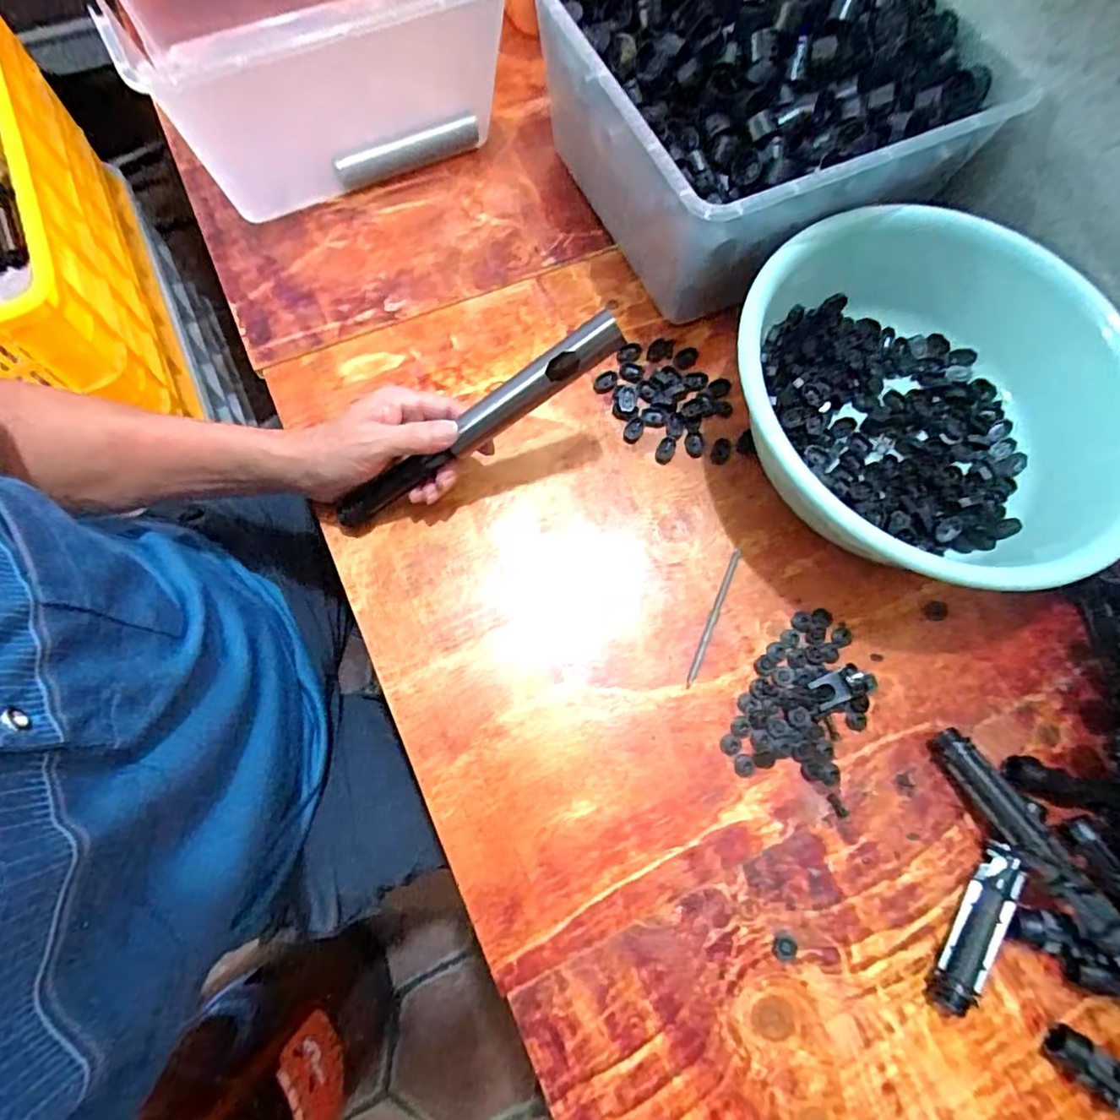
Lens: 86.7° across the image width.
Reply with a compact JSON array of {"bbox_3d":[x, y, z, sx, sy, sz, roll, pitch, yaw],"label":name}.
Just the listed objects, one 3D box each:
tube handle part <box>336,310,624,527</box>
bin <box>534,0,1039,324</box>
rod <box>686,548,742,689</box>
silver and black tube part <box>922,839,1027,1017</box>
[{"bbox_3d":[-0.065,-0.090,0.416,0.243,0.022,0.019,-30,74,19],"label":"tube handle part"},{"bbox_3d":[0.154,-0.377,0.500,0.272,0.170,0.296,-28,75,-9],"label":"bin"},{"bbox_3d":[0.118,0.042,0.452,0.006,0.004,0.116,23,74,6],"label":"rod"},{"bbox_3d":[0.275,0.242,0.387,0.024,0.020,0.110,34,75,9],"label":"silver and black tube part"}]

